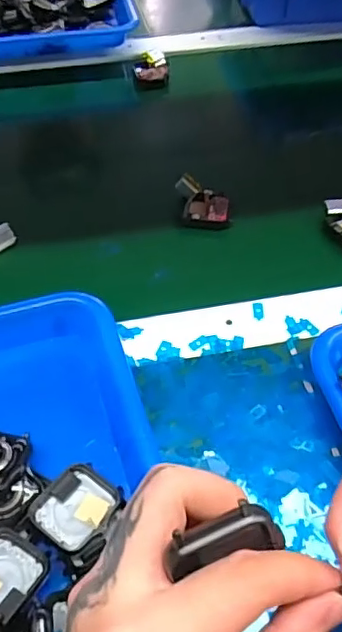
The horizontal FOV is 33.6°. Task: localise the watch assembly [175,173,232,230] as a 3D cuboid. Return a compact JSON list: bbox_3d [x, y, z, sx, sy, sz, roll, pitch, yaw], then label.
[{"bbox_3d":[0.028,-0.098,0.490,0.046,0.029,0.032,5,51,2],"label":"watch assembly"}]

